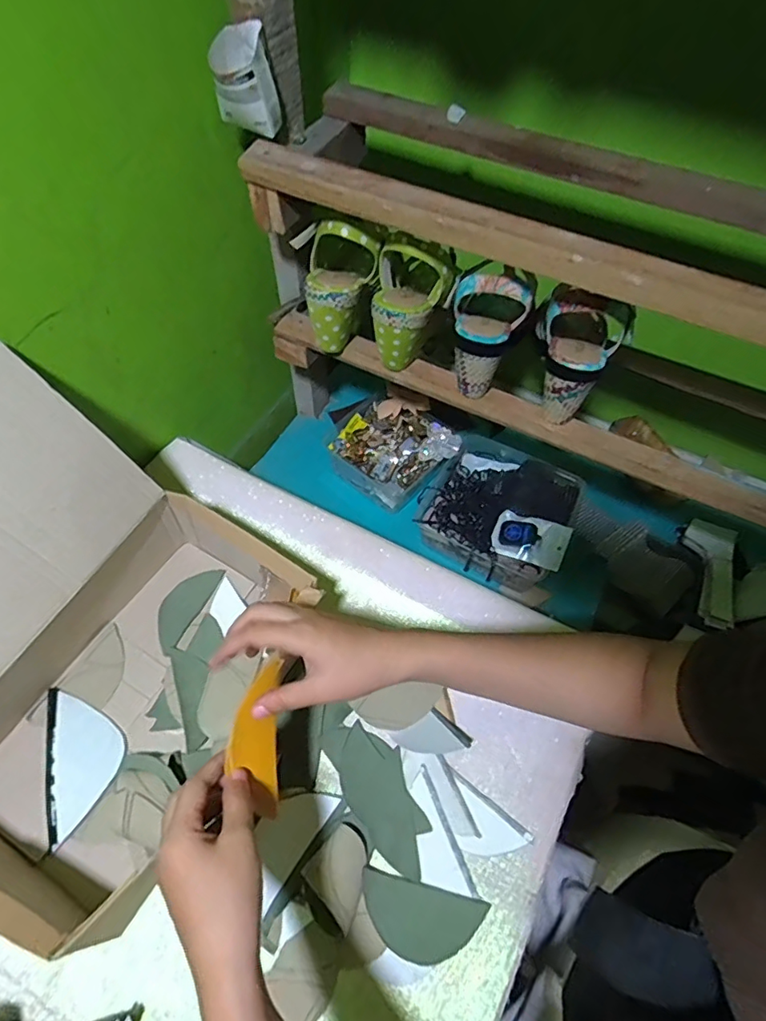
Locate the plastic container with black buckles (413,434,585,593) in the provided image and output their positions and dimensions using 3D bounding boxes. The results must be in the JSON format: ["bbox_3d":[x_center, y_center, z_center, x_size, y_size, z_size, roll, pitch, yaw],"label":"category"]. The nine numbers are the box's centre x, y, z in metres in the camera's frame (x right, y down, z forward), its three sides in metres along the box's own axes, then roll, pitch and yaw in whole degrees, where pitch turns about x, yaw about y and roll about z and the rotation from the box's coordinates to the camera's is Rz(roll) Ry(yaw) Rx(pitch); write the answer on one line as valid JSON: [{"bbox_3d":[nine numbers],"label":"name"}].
[{"bbox_3d":[0.171,-0.006,0.780,0.210,0.065,0.196,27,60,14],"label":"plastic container with black buckles"}]

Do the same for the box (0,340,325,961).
[{"bbox_3d":[-0.269,0.108,0.445,0.316,0.254,0.335,24,59,12],"label":"box"}]

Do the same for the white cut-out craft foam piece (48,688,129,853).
[{"bbox_3d":[-0.281,0.230,0.505,0.065,0.006,0.130,-14,59,-12],"label":"white cut-out craft foam piece"}]

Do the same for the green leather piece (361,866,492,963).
[{"bbox_3d":[0.032,0.351,0.456,0.107,0.004,0.052,14,54,4],"label":"green leather piece"}]

